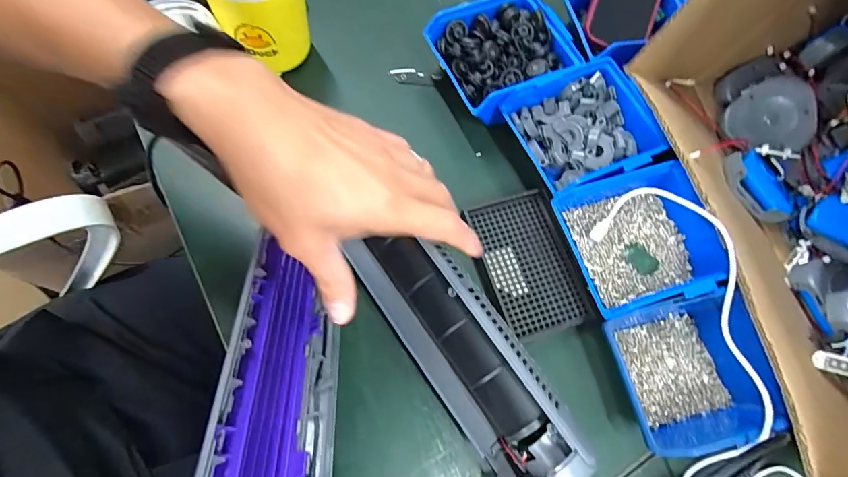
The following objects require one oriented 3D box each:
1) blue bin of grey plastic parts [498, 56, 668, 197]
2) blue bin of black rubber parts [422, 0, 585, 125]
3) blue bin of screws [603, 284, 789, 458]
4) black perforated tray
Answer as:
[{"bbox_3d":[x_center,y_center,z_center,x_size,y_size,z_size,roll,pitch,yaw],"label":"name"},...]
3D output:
[{"bbox_3d":[0.161,-0.109,0.422,0.131,0.053,0.120,-23,74,-11],"label":"blue bin of grey plastic parts"},{"bbox_3d":[0.084,-0.196,0.455,0.135,0.057,0.117,-25,74,-12],"label":"blue bin of black rubber parts"},{"bbox_3d":[0.223,0.109,0.354,0.124,0.064,0.110,-11,72,-7],"label":"blue bin of screws"},{"bbox_3d":[0.096,0.023,0.390,0.091,0.011,0.133,-14,72,-11],"label":"black perforated tray"}]

